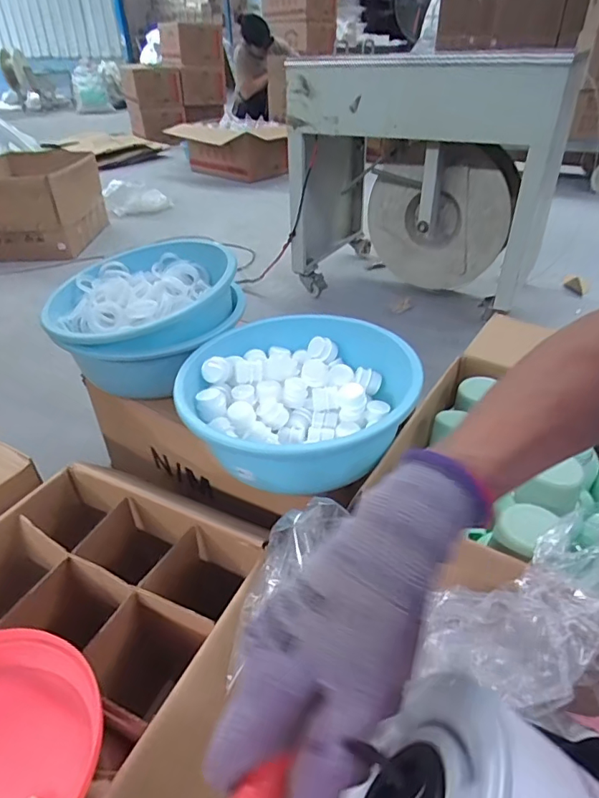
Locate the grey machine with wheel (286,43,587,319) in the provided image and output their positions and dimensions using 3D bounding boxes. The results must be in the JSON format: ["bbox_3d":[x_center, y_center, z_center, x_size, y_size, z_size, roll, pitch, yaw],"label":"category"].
[{"bbox_3d":[0.381,-0.694,1.649,0.781,0.746,0.722,21,41,27],"label":"grey machine with wheel"}]

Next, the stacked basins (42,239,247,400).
[{"bbox_3d":[-0.291,-0.166,0.964,0.355,0.155,0.335,-10,37,-13],"label":"stacked basins"}]

